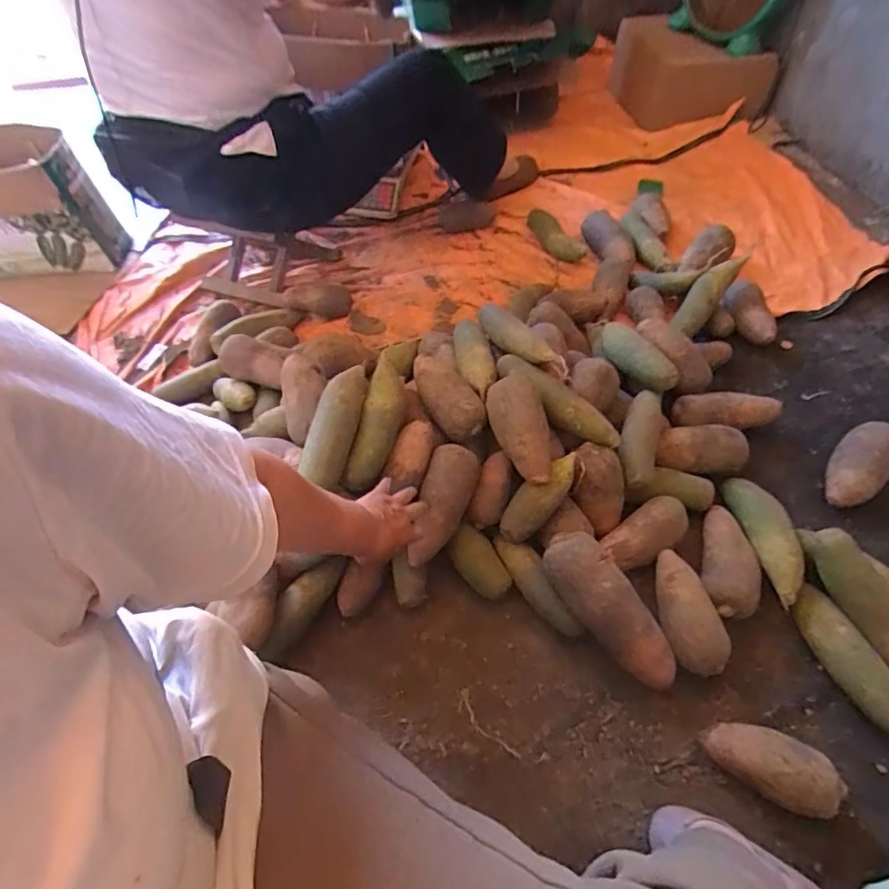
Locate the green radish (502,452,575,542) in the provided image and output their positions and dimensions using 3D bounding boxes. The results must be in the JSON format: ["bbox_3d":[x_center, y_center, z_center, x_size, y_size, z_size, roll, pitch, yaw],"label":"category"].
[{"bbox_3d":[0.134,0.075,0.760,0.153,0.043,0.051,-49,63,5],"label":"green radish"}]

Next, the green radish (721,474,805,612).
[{"bbox_3d":[0.464,0.128,0.779,0.053,0.057,0.200,-2,43,3],"label":"green radish"}]

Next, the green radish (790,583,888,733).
[{"bbox_3d":[0.506,0.269,0.669,0.049,0.061,0.186,-20,56,-8],"label":"green radish"}]

